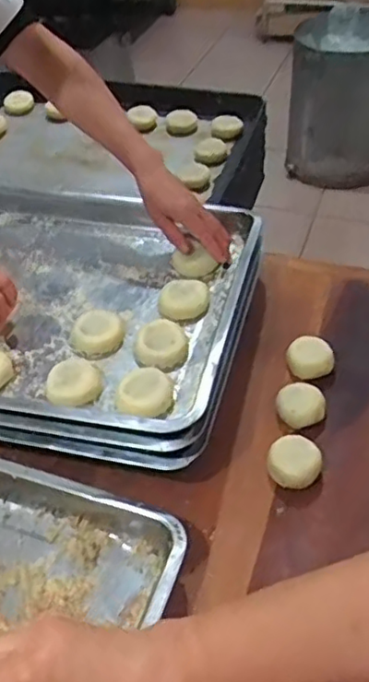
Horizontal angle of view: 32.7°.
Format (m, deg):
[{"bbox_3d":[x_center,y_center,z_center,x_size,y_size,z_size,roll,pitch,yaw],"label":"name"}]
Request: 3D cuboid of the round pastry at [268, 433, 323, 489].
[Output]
[{"bbox_3d":[0.113,0.125,0.645,0.054,0.032,0.051,6,45,11],"label":"round pastry"}]

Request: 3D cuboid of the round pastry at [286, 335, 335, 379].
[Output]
[{"bbox_3d":[0.149,0.025,0.751,0.054,0.040,0.052,0,46,0],"label":"round pastry"}]

